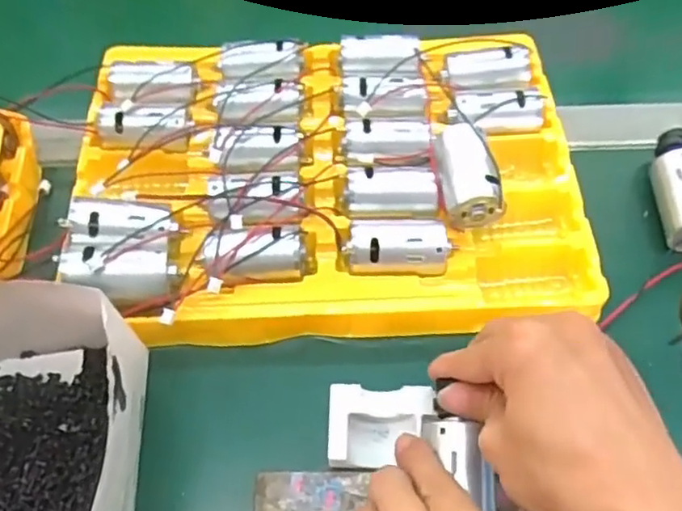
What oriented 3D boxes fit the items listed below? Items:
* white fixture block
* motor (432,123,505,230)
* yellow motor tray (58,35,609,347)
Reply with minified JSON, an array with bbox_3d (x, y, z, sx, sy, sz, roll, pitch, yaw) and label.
[{"bbox_3d":[0.021,0.090,0.326,0.054,0.016,0.041,2,59,1],"label":"white fixture block"},{"bbox_3d":[0.076,-0.049,0.387,0.031,0.034,0.066,-9,60,-5],"label":"motor"},{"bbox_3d":[-0.011,-0.061,0.407,0.328,0.046,0.234,-4,59,-2],"label":"yellow motor tray"}]

